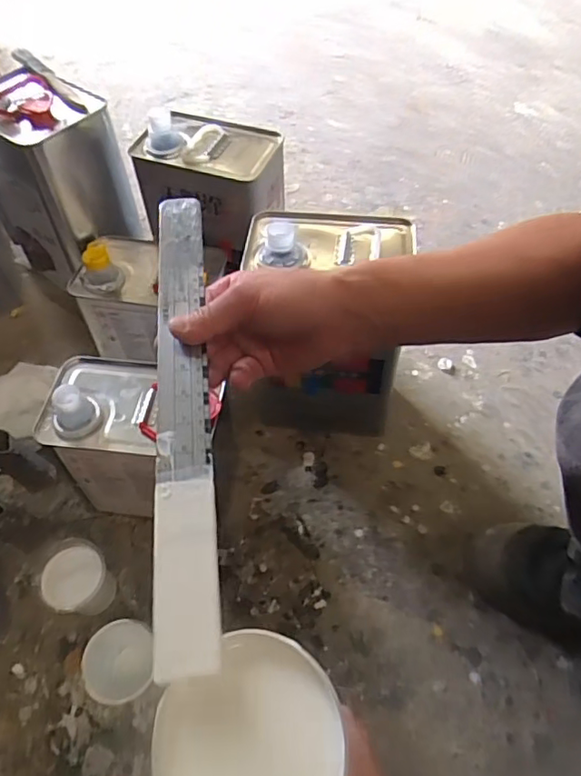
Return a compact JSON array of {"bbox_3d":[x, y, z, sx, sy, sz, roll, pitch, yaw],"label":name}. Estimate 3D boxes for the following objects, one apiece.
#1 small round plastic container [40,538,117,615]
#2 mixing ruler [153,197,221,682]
[{"bbox_3d":[-0.214,0.203,0.583,0.061,0.079,0.068,16,55,12],"label":"small round plastic container"},{"bbox_3d":[-0.068,-0.007,0.355,0.032,0.005,0.337,-3,56,-8],"label":"mixing ruler"}]

